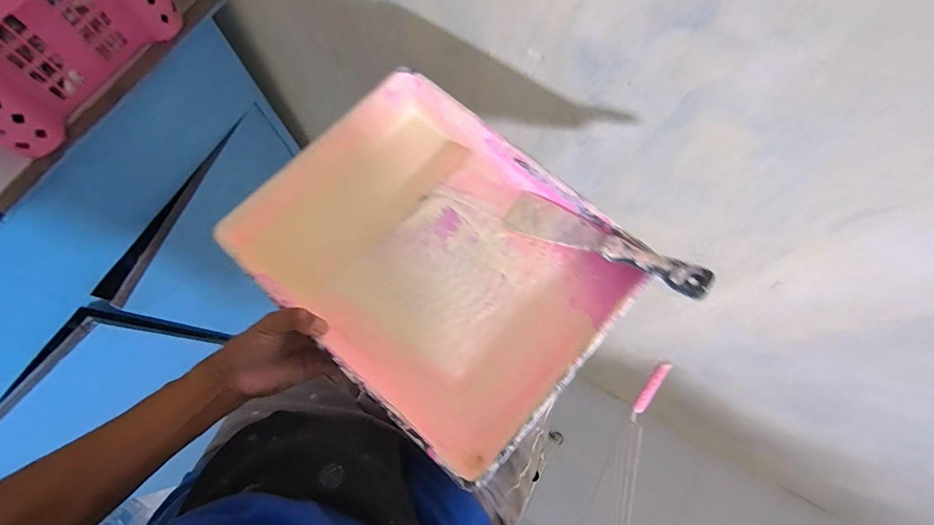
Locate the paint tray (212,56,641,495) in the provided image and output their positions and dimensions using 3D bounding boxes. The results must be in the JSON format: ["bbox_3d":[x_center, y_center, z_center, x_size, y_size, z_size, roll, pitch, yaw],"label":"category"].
[{"bbox_3d":[-0.030,-0.005,0.447,0.343,0.094,0.277,41,78,11],"label":"paint tray"}]

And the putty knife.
[{"bbox_3d":[0.132,-0.017,0.420,0.203,0.015,0.051,27,74,29],"label":"putty knife"}]

